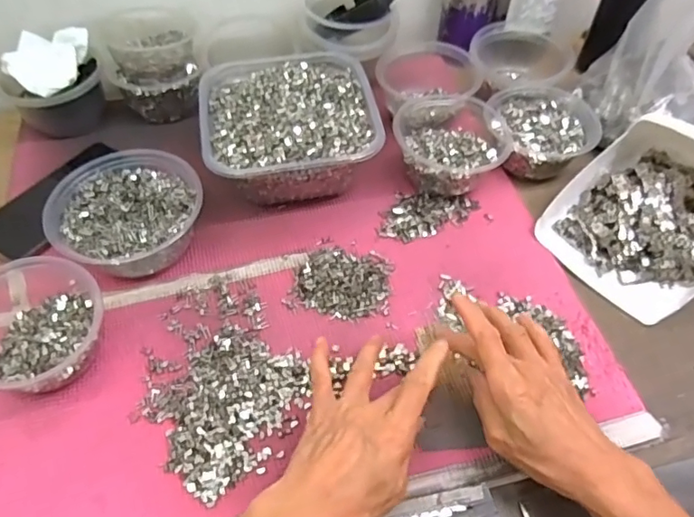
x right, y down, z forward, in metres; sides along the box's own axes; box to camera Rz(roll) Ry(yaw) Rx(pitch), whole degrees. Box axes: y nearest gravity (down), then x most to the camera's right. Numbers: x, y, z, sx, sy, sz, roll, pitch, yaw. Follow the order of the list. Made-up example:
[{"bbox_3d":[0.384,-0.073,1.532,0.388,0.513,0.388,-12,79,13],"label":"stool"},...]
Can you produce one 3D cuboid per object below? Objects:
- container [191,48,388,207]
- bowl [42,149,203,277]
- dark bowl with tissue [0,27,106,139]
[{"bbox_3d":[-0.060,-0.137,0.561,0.170,0.077,0.172,-9,55,-7],"label":"container"},{"bbox_3d":[-0.206,-0.040,0.508,0.129,0.057,0.130,0,54,0],"label":"bowl"},{"bbox_3d":[-0.325,-0.190,0.596,0.105,0.089,0.088,-39,63,-25],"label":"dark bowl with tissue"}]

